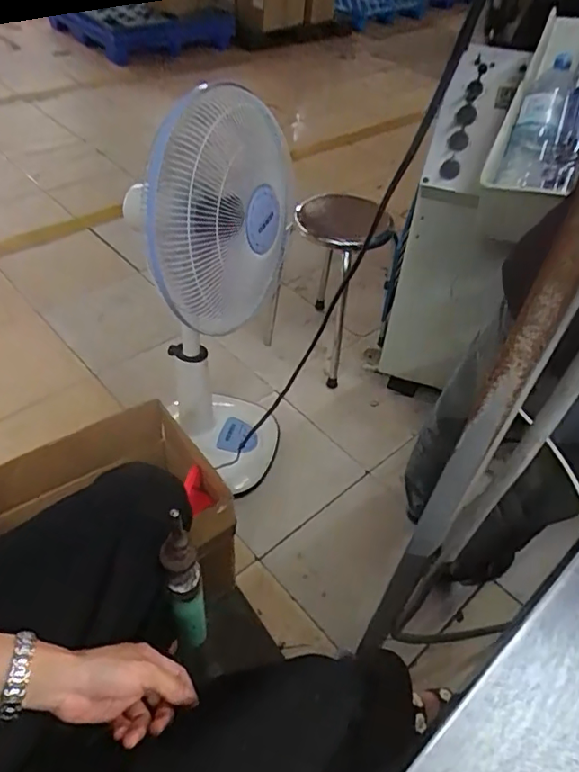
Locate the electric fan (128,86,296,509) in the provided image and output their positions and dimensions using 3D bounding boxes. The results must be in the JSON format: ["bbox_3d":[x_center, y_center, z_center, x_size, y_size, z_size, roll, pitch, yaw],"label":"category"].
[{"bbox_3d":[-0.161,-0.116,1.272,0.318,1.028,0.417,1,45,-4],"label":"electric fan"}]

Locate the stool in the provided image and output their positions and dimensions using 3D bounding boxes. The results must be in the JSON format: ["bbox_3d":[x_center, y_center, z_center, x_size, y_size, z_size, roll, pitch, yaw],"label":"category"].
[{"bbox_3d":[0.113,-0.294,1.740,0.350,0.531,0.330,11,45,6],"label":"stool"}]

